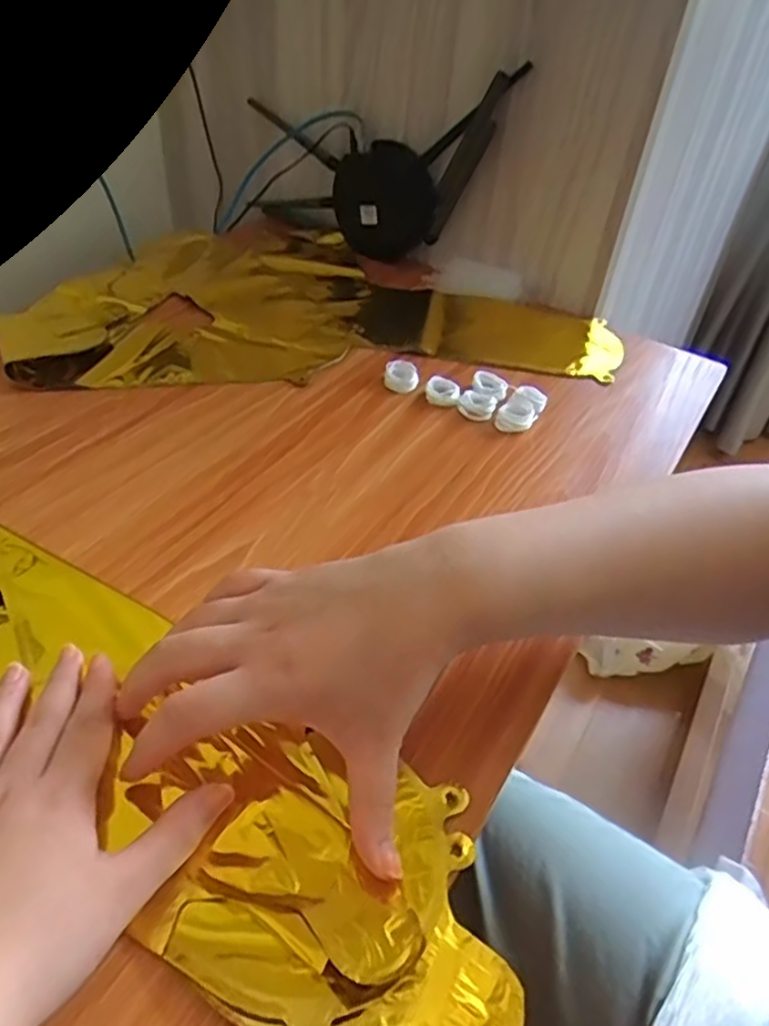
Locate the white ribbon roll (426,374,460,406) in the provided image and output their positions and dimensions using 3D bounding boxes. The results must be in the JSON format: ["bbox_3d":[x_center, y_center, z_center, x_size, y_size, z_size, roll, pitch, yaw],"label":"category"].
[{"bbox_3d":[0.048,-0.101,0.569,0.028,0.014,0.026,4,42,-3],"label":"white ribbon roll"}]

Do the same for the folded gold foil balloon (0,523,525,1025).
[{"bbox_3d":[-0.134,0.099,0.325,0.421,0.018,0.121,28,46,19],"label":"folded gold foil balloon"}]

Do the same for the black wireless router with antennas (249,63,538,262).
[{"bbox_3d":[-0.020,-0.374,0.734,0.308,0.183,0.040,23,44,17],"label":"black wireless router with antennas"}]

